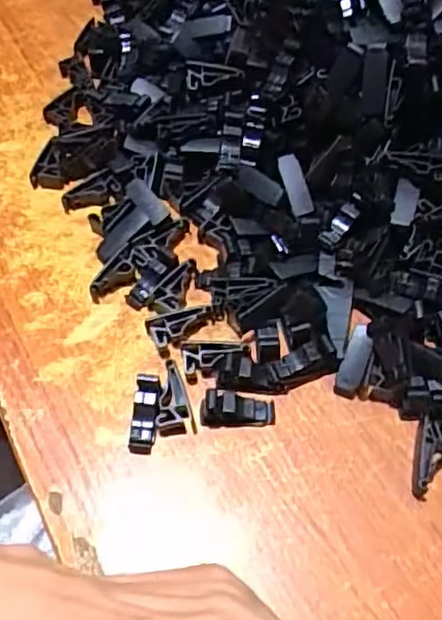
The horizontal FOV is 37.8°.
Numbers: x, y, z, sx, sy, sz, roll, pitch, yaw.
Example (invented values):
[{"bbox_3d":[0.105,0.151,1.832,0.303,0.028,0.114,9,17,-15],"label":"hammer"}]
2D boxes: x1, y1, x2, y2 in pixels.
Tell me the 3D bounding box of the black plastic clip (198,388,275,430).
[{"bbox_3d":[0.007,0.040,0.263,0.031,0.017,0.011,-1,58,0],"label":"black plastic clip"}]

